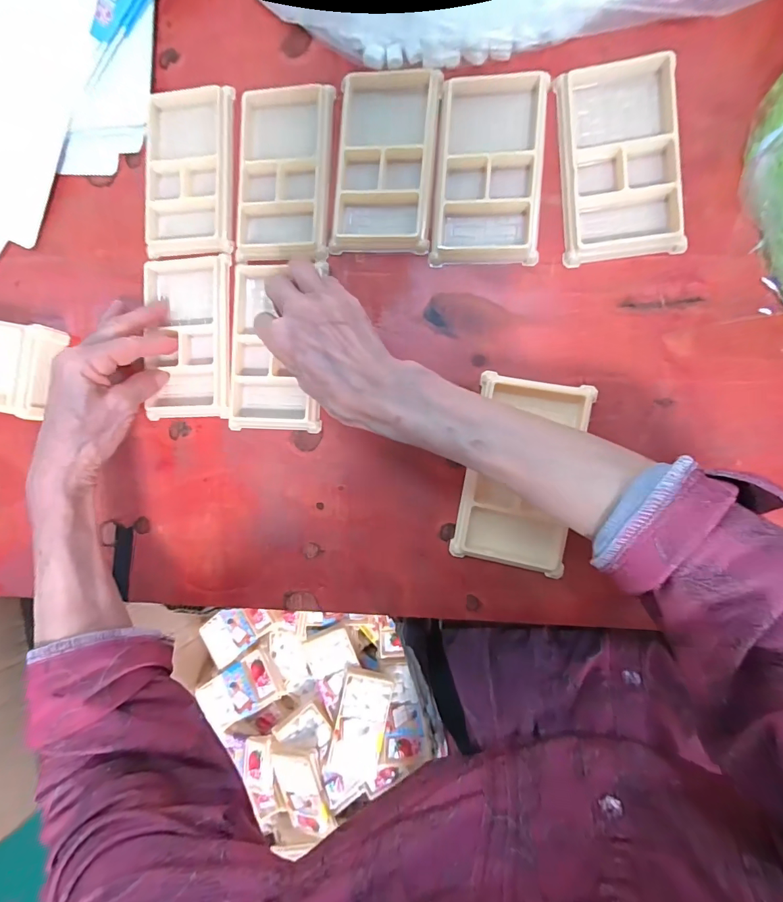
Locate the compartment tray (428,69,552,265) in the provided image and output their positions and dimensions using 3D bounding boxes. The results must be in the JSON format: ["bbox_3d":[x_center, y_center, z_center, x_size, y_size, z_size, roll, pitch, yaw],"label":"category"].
[{"bbox_3d":[0.073,-0.209,0.307,0.075,0.011,0.132,4,92,10],"label":"compartment tray"}]

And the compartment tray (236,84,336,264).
[{"bbox_3d":[-0.086,-0.224,0.336,0.078,0.017,0.134,4,92,10],"label":"compartment tray"}]

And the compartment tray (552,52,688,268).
[{"bbox_3d":[0.161,-0.206,0.291,0.076,0.011,0.135,-3,90,10],"label":"compartment tray"}]

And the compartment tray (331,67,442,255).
[{"bbox_3d":[-0.005,-0.225,0.320,0.076,0.010,0.132,5,92,10],"label":"compartment tray"}]

